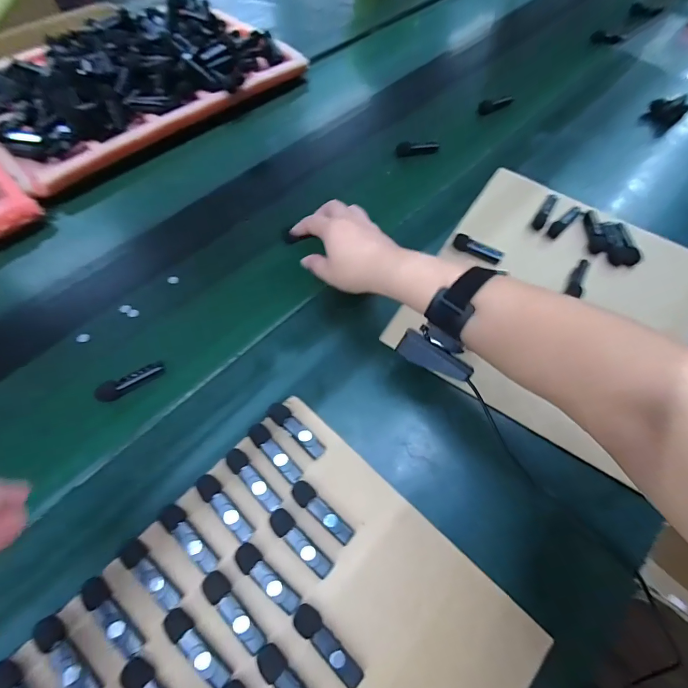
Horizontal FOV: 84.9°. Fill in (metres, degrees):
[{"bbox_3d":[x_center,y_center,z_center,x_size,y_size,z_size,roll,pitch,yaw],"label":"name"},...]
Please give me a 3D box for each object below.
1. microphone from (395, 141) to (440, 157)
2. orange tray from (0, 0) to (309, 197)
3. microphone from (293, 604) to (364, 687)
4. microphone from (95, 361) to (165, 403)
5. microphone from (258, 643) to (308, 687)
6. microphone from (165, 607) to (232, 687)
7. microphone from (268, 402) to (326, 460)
[{"bbox_3d":[0.116,-0.307,0.588,0.065,0.016,0.020,2,61,1],"label":"microphone"},{"bbox_3d":[-0.338,-0.445,0.613,0.488,0.066,0.294,-39,68,-19],"label":"orange tray"},{"bbox_3d":[-0.013,0.231,0.288,0.018,0.013,0.065,-39,68,-19],"label":"microphone"},{"bbox_3d":[-0.221,0.041,0.395,0.069,0.022,0.017,-27,64,-14],"label":"microphone"},{"bbox_3d":[-0.038,0.251,0.275,0.017,0.012,0.064,-41,68,-20],"label":"microphone"},{"bbox_3d":[-0.110,0.225,0.278,0.063,0.011,0.017,39,68,19],"label":"microphone"},{"bbox_3d":[-0.046,0.082,0.361,0.066,0.013,0.018,39,68,19],"label":"microphone"}]

